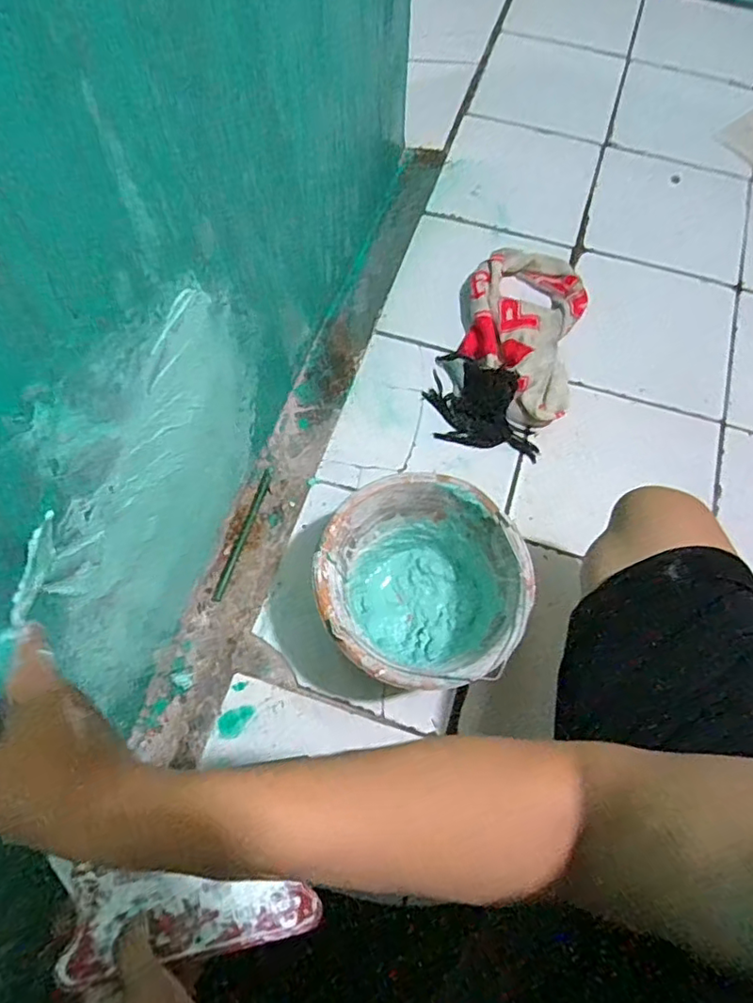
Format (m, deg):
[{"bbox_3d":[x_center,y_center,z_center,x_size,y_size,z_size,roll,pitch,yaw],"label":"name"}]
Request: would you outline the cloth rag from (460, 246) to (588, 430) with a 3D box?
[{"bbox_3d":[0.237,-0.299,0.972,0.208,0.056,0.359,17,68,5],"label":"cloth rag"}]

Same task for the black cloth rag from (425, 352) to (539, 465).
[{"bbox_3d":[0.174,-0.155,0.920,0.196,0.041,0.143,23,69,8],"label":"black cloth rag"}]

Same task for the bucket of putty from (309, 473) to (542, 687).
[{"bbox_3d":[0.051,0.119,0.734,0.229,0.178,0.248,0,63,-1],"label":"bucket of putty"}]

